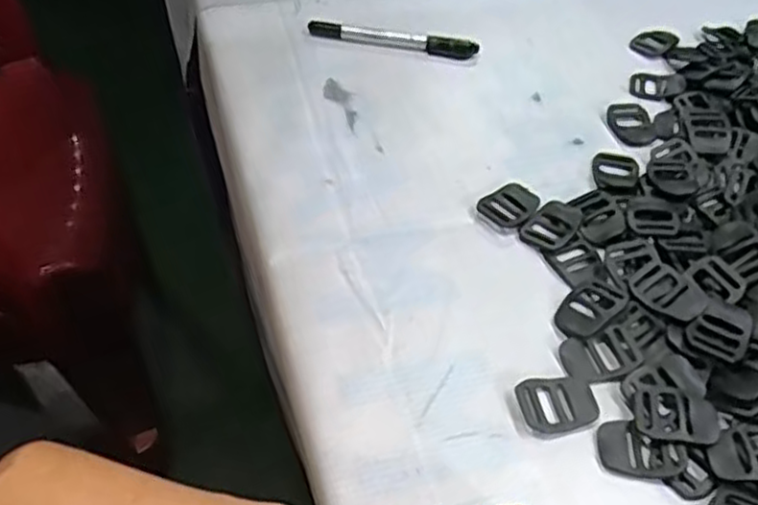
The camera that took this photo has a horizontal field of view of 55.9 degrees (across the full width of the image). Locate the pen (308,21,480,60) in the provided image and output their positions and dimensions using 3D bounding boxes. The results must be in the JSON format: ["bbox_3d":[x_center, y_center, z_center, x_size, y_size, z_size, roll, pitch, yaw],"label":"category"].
[{"bbox_3d":[0.010,-0.165,0.551,0.131,0.016,0.016,9,49,5],"label":"pen"}]

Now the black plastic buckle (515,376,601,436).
[{"bbox_3d":[0.089,0.075,0.352,0.037,0.004,0.029,-8,49,-10],"label":"black plastic buckle"}]

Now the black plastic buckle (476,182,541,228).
[{"bbox_3d":[0.081,-0.029,0.442,0.030,0.005,0.037,36,56,26],"label":"black plastic buckle"}]

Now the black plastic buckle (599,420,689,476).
[{"bbox_3d":[0.124,0.093,0.338,0.039,0.007,0.025,6,48,2],"label":"black plastic buckle"}]

